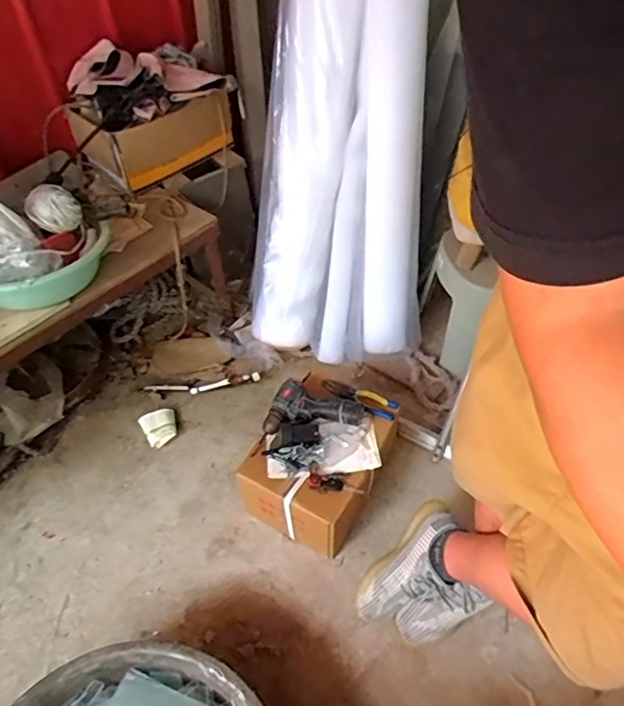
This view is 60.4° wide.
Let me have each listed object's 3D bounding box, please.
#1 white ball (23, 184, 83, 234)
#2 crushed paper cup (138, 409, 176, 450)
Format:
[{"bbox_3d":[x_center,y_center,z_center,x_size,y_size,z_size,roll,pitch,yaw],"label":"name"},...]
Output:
[{"bbox_3d":[-0.578,-0.319,1.196,0.108,0.085,0.076,-29,53,-22],"label":"white ball"},{"bbox_3d":[-0.403,0.196,1.429,0.095,0.041,0.095,-28,53,-21],"label":"crushed paper cup"}]

